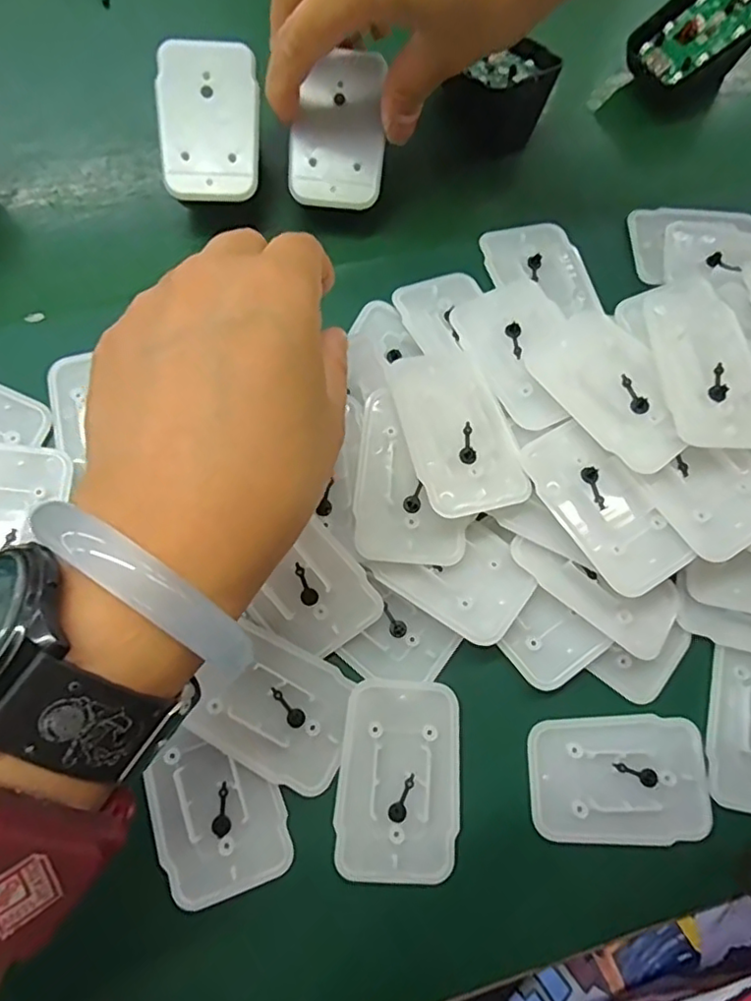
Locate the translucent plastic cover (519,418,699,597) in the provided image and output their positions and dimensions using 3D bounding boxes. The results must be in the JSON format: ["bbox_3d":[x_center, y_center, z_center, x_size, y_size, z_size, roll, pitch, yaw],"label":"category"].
[{"bbox_3d":[0.085,0.002,0.228,0.033,0.005,0.068,-32,78,-10],"label":"translucent plastic cover"}]

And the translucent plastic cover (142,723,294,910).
[{"bbox_3d":[-0.057,0.111,0.218,0.045,0.004,0.056,-16,76,-9],"label":"translucent plastic cover"}]

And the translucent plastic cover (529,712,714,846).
[{"bbox_3d":[0.094,0.106,0.230,0.068,0.004,0.044,1,74,-4],"label":"translucent plastic cover"}]

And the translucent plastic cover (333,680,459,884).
[{"bbox_3d":[0.009,0.103,0.224,0.043,0.005,0.067,4,73,-4],"label":"translucent plastic cover"}]

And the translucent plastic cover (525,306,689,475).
[{"bbox_3d":[0.093,-0.045,0.237,0.042,0.007,0.070,-36,67,-4],"label":"translucent plastic cover"}]

